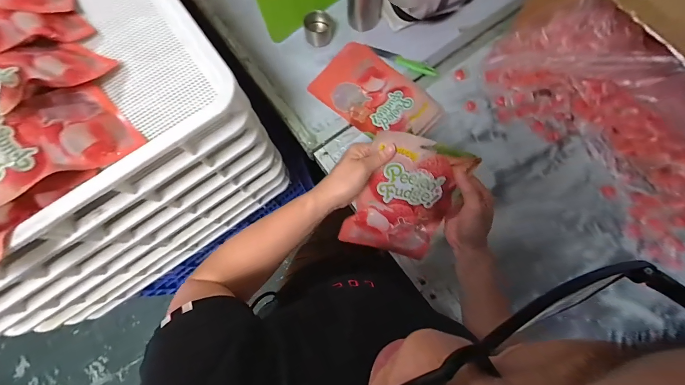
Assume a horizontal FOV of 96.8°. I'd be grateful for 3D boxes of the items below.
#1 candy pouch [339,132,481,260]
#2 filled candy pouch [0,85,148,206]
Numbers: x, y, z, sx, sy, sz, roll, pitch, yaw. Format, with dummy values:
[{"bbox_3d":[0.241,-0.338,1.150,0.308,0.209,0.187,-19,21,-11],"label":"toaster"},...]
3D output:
[{"bbox_3d":[0.097,0.016,0.472,0.145,0.203,0.025,16,32,-6],"label":"candy pouch"},{"bbox_3d":[-0.400,-0.071,0.390,0.141,0.025,0.209,45,53,9],"label":"filled candy pouch"}]

